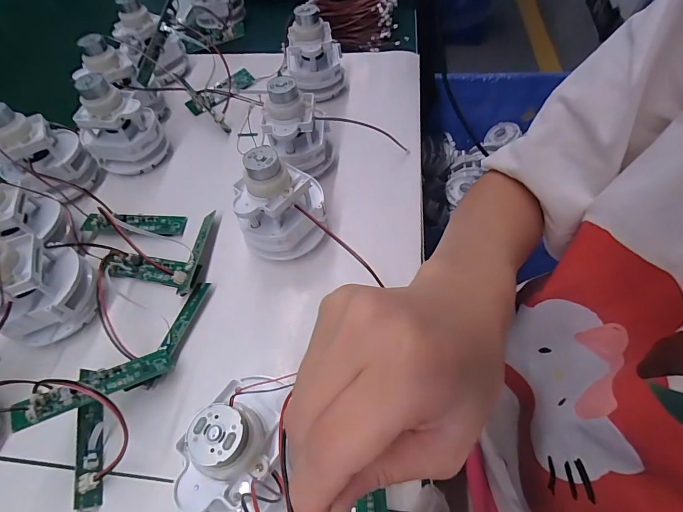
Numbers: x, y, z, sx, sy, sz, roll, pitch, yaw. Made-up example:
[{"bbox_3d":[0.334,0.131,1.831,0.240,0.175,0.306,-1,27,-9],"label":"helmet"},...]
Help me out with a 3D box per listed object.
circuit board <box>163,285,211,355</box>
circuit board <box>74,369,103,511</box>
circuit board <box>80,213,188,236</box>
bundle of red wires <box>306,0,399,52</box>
[{"bbox_3d":[-0.117,0.045,0.273,0.014,0.004,0.058,12,58,11],"label":"circuit board"},{"bbox_3d":[-0.157,0.111,0.227,0.010,0.014,0.082,-41,55,28],"label":"circuit board"},{"bbox_3d":[-0.183,-0.029,0.322,0.085,0.007,0.023,0,54,-4],"label":"circuit board"},{"bbox_3d":[0.014,-0.304,0.477,0.121,0.041,0.091,-1,57,3],"label":"bundle of red wires"}]

